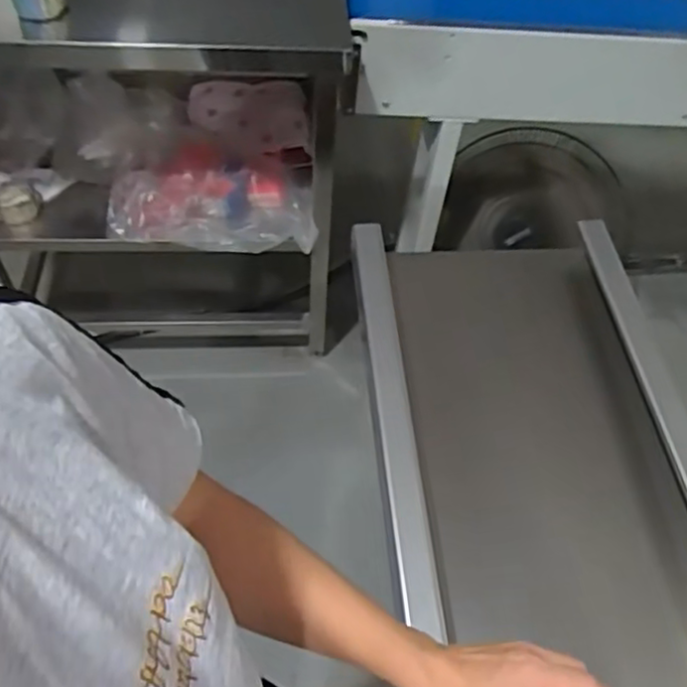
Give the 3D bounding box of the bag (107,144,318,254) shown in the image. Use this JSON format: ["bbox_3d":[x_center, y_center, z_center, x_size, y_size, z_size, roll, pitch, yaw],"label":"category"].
[{"bbox_3d":[-0.270,-0.314,1.395,0.410,0.114,0.246,-2,53,-6],"label":"bag"}]

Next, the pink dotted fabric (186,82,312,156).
[{"bbox_3d":[-0.210,-0.507,1.498,0.262,0.080,0.198,-8,54,-10],"label":"pink dotted fabric"}]

